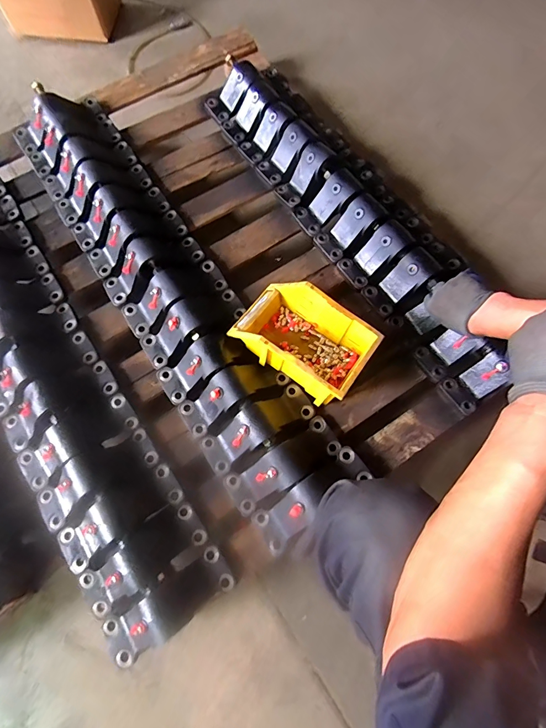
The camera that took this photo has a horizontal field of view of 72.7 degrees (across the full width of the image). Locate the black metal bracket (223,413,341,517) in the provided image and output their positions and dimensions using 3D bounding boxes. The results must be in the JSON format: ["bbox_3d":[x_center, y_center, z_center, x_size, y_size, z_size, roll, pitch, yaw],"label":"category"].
[{"bbox_3d":[0.019,0.180,0.666,0.222,0.066,0.079,-32,76,-8],"label":"black metal bracket"}]

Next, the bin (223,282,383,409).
[{"bbox_3d":[0.058,-0.054,0.709,0.247,0.126,0.148,34,77,10],"label":"bin"}]

